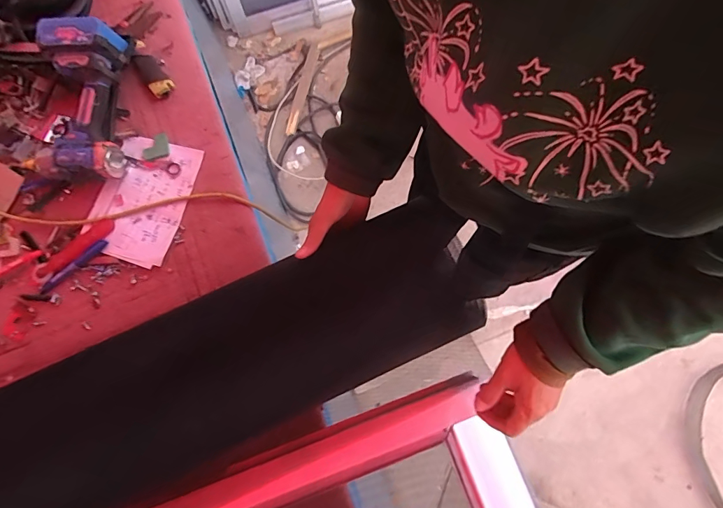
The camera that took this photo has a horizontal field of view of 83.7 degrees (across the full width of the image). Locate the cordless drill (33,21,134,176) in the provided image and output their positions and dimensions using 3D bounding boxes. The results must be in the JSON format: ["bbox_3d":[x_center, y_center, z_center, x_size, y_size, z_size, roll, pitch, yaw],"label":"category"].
[{"bbox_3d":[-0.458,-0.255,0.675,0.114,0.080,0.238,-1,93,2],"label":"cordless drill"}]

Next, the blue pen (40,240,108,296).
[{"bbox_3d":[-0.473,0.022,0.660,0.130,0.012,0.018,-38,78,-7],"label":"blue pen"}]

